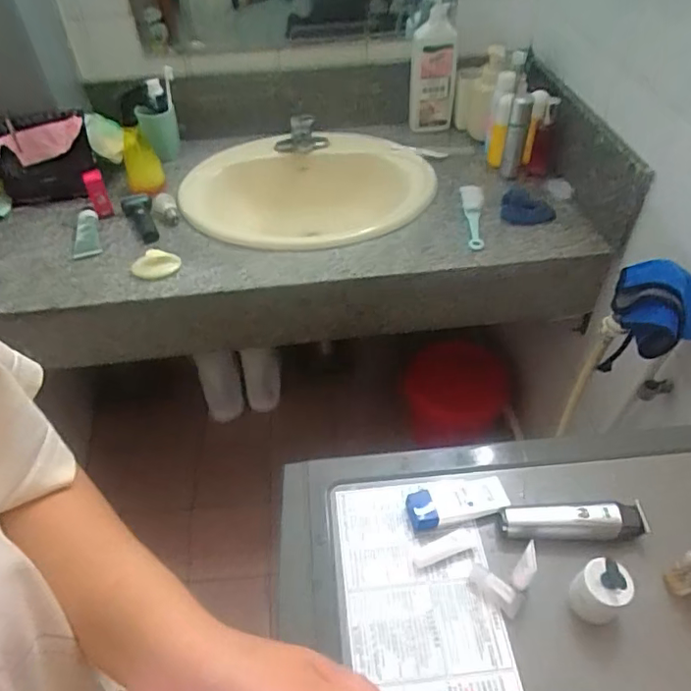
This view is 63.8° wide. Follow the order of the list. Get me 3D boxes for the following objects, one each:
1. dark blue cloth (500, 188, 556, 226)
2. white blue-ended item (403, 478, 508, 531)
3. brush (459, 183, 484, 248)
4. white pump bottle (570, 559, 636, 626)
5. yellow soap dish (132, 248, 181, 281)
[{"bbox_3d":[0.360,-0.271,1.098,0.101,0.028,0.081,6,48,7],"label":"dark blue cloth"},{"bbox_3d":[0.125,0.174,0.625,0.107,0.017,0.047,-9,48,-7],"label":"white blue-ended item"},{"bbox_3d":[0.254,-0.259,1.090,0.044,0.015,0.210,2,48,3],"label":"brush"},{"bbox_3d":[0.241,0.231,0.524,0.041,0.066,0.046,-30,53,-24],"label":"white pump bottle"},{"bbox_3d":[-0.336,-0.143,0.984,0.084,0.023,0.063,-17,49,-14],"label":"yellow soap dish"}]

